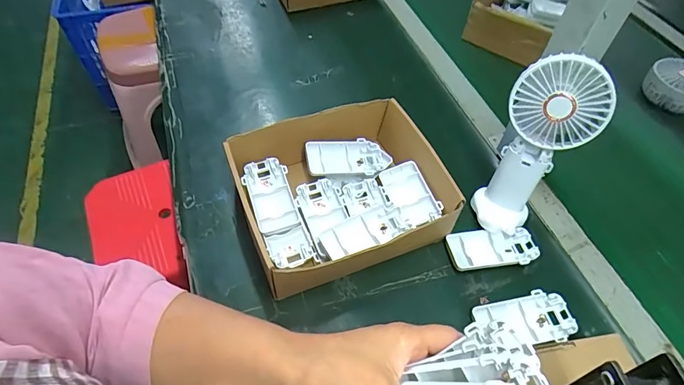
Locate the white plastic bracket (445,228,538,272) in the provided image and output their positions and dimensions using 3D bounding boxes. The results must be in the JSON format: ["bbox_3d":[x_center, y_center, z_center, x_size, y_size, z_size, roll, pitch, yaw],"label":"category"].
[{"bbox_3d":[0.165,0.062,0.456,0.096,0.016,0.044,-4,54,-6],"label":"white plastic bracket"}]

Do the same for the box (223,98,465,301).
[{"bbox_3d":[0.012,-0.006,0.472,0.238,0.068,0.188,-18,56,-15],"label":"box"}]

